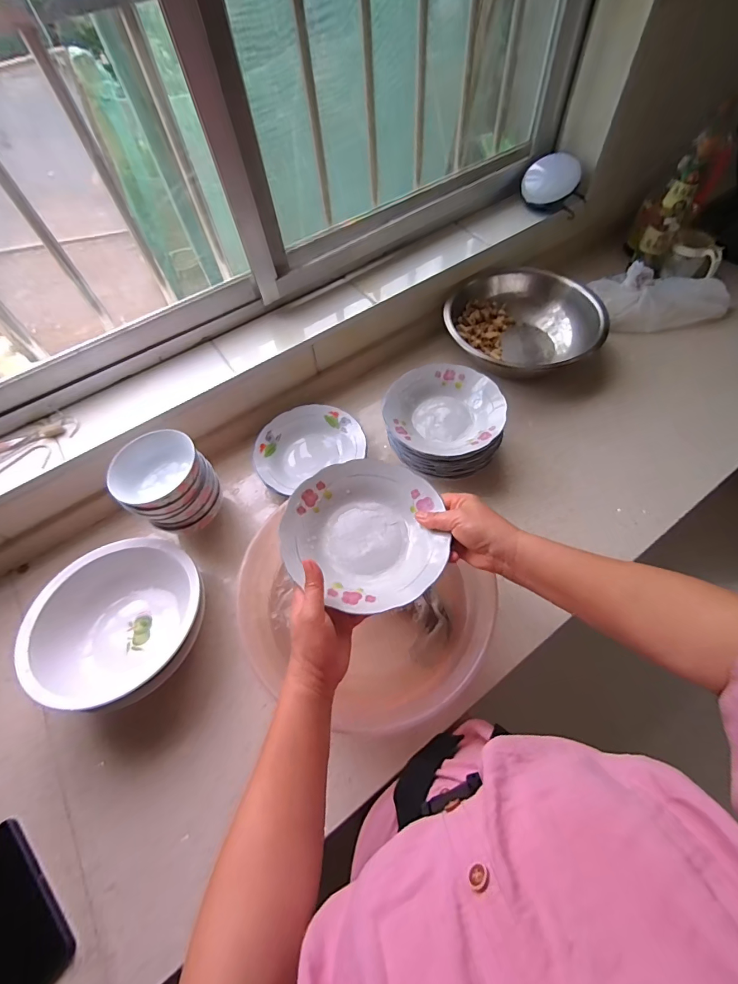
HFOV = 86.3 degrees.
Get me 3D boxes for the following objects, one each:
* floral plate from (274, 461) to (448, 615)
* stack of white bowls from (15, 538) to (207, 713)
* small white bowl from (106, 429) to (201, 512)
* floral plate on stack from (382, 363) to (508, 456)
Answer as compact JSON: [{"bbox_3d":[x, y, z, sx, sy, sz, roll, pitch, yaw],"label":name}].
[{"bbox_3d":[-0.006,0.049,0.472,0.185,0.037,0.186,-2,60,3],"label":"floral plate"},{"bbox_3d":[-0.337,0.180,0.560,0.220,0.108,0.225,0,60,4],"label":"stack of white bowls"},{"bbox_3d":[-0.317,-0.031,0.594,0.121,0.059,0.145,-35,64,-16],"label":"small white bowl"},{"bbox_3d":[0.127,-0.135,0.662,0.191,0.029,0.184,-2,60,3],"label":"floral plate on stack"}]

